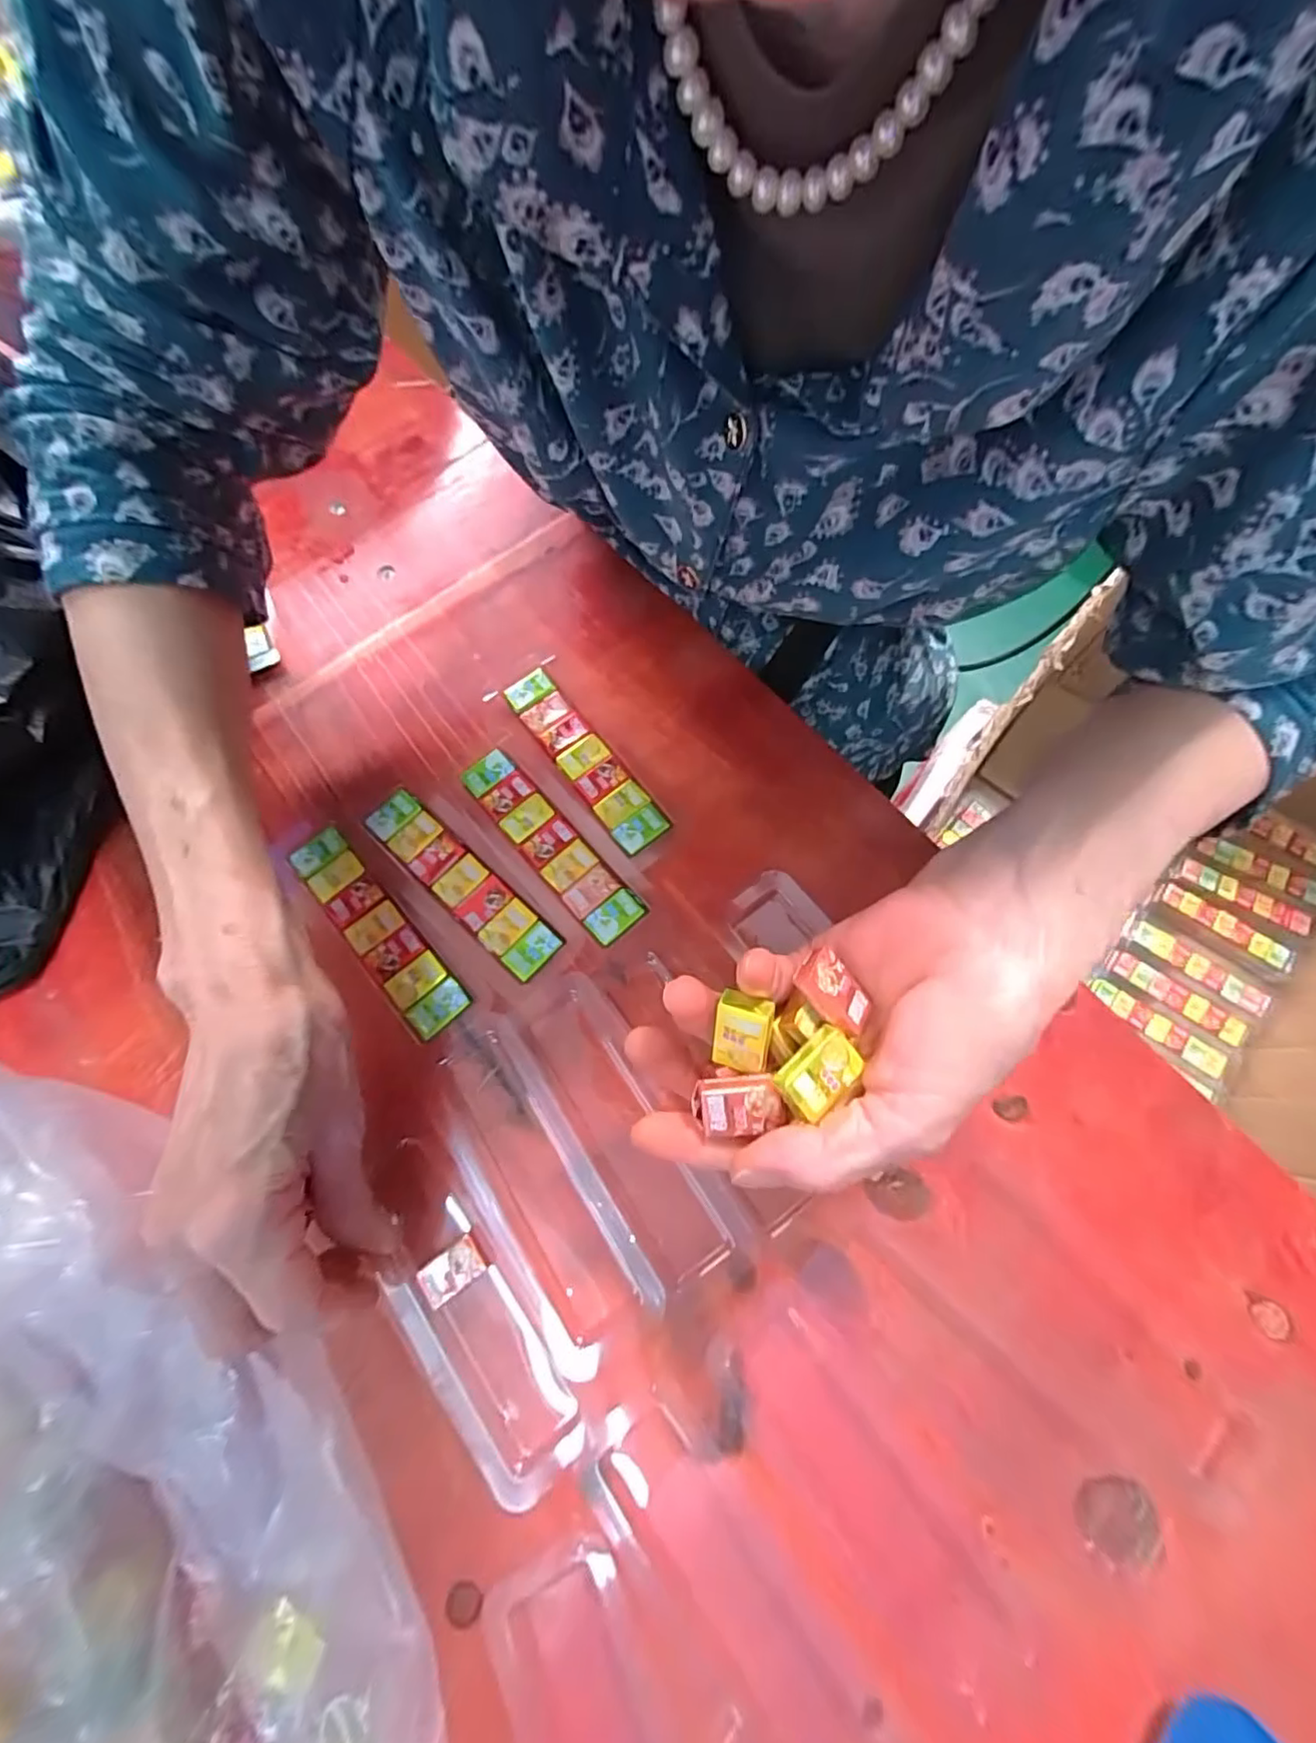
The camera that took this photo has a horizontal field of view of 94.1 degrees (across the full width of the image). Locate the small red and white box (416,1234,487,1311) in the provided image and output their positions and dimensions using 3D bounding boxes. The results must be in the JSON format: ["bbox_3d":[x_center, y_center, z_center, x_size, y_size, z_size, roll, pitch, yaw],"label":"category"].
[{"bbox_3d":[-0.082,0.159,0.243,0.025,0.004,0.016,-36,74,-12],"label":"small red and white box"}]

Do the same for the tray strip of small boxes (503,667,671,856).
[{"bbox_3d":[-0.039,-0.058,0.320,0.026,0.008,0.118,-35,74,-12],"label":"tray strip of small boxes"}]

